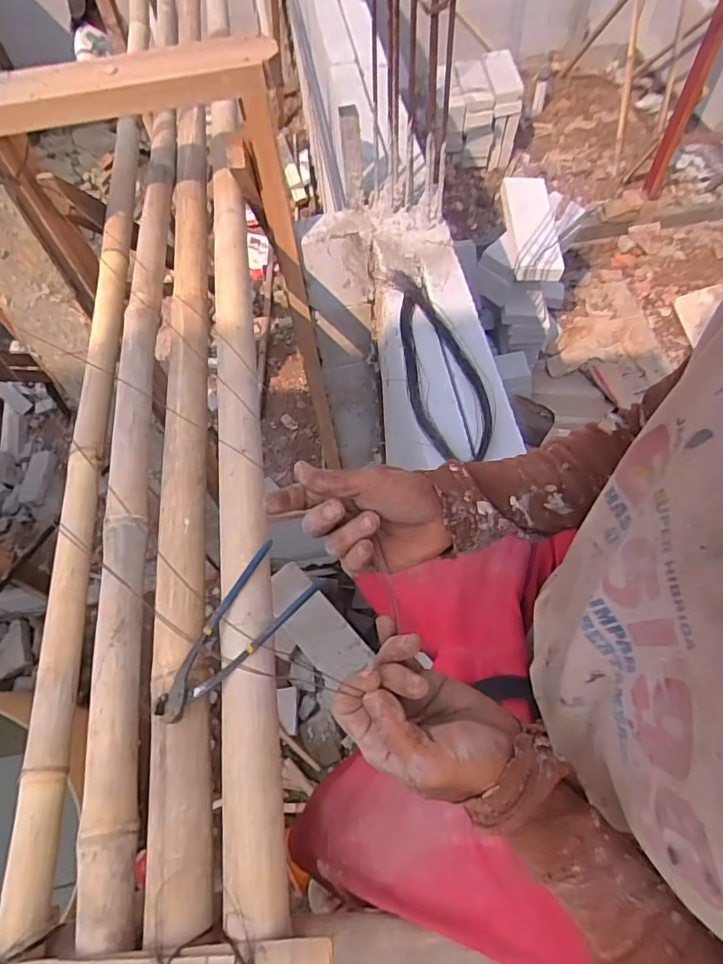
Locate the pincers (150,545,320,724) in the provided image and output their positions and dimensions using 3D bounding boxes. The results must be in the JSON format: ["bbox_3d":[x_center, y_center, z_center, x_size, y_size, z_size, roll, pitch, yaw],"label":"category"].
[{"bbox_3d":[-0.156,0.174,0.615,0.086,0.034,0.211,40,71,22],"label":"pincers"}]

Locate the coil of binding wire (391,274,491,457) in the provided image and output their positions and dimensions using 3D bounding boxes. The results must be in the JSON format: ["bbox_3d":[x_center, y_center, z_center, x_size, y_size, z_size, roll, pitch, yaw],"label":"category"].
[{"bbox_3d":[0.132,-0.209,0.912,0.128,0.034,0.440,-1,58,-7],"label":"coil of binding wire"}]

